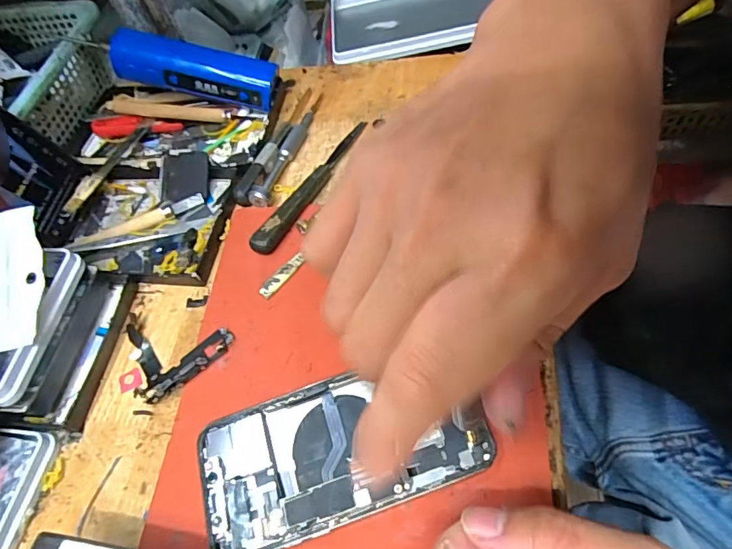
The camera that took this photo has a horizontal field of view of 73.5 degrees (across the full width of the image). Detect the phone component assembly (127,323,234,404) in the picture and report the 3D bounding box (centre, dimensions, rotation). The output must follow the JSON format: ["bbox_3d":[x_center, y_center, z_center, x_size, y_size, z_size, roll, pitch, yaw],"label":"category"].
[{"bbox_3d":[-0.122,0.053,0.301,0.075,0.013,0.047,0,57,12],"label":"phone component assembly"}]

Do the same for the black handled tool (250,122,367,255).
[{"bbox_3d":[-0.038,-0.068,0.360,0.014,0.014,0.142,21,64,23],"label":"black handled tool"}]

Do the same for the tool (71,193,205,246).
[{"bbox_3d":[-0.167,-0.038,0.362,0.097,0.010,0.015,-23,56,-4],"label":"tool"}]

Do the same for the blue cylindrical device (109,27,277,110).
[{"bbox_3d":[-0.142,-0.169,0.405,0.130,0.033,0.034,11,58,-6],"label":"blue cylindrical device"}]

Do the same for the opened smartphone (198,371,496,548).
[{"bbox_3d":[-0.013,0.089,0.254,0.145,0.010,0.071,-18,58,-7],"label":"opened smartphone"}]

